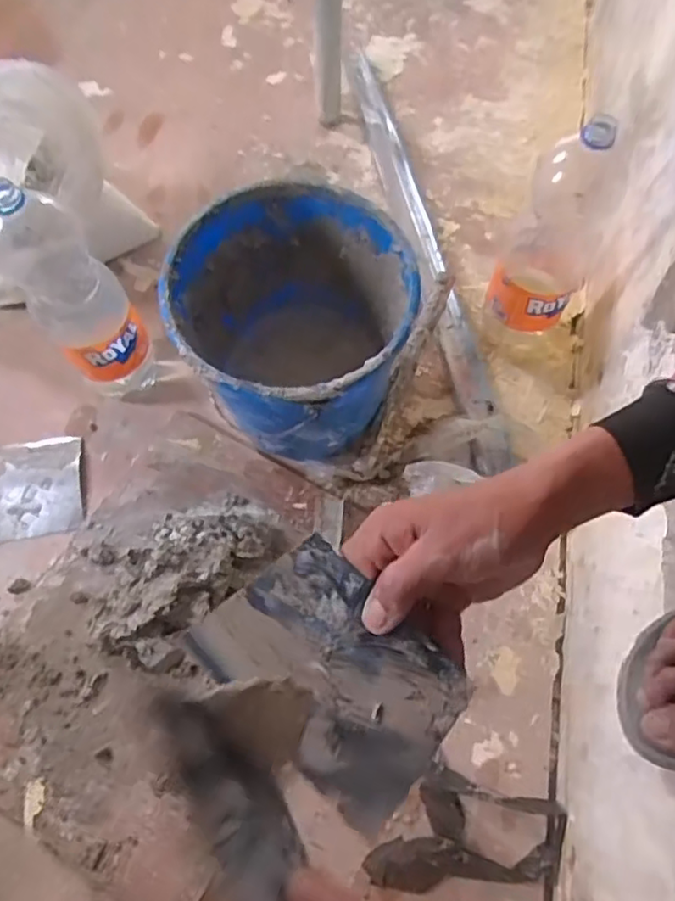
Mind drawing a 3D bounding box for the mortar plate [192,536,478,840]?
[{"bbox_3d":[-0.004,0.120,0.339,0.136,0.006,0.100,38,82,9],"label":"mortar plate"}]

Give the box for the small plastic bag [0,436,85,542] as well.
[{"bbox_3d":[-0.409,0.048,0.820,0.142,0.015,0.135,-8,70,-1],"label":"small plastic bag"}]

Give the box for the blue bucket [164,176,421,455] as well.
[{"bbox_3d":[-0.045,-0.131,0.742,0.253,0.261,0.250,1,68,-1],"label":"blue bucket"}]

